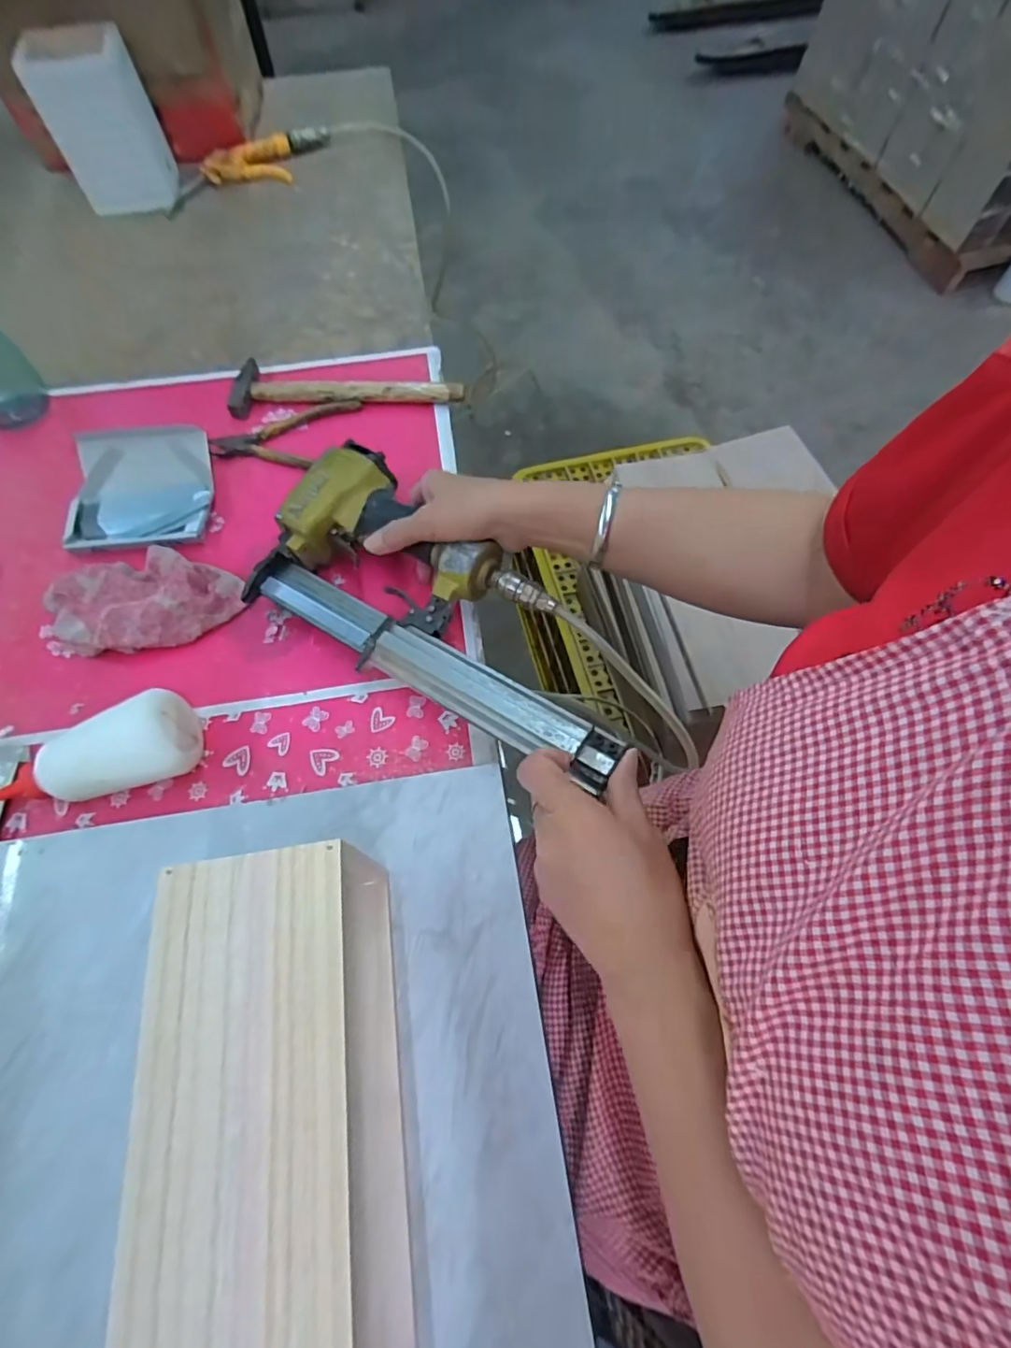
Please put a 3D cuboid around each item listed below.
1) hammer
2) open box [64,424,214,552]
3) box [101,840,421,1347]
[{"bbox_3d":[-0.170,-0.317,0.599,0.247,0.017,0.071,-2,64,2],"label":"hammer"},{"bbox_3d":[-0.353,-0.180,0.532,0.127,0.030,0.126,-8,64,-1],"label":"open box"},{"bbox_3d":[-0.097,0.264,0.247,0.086,0.129,0.341,-9,64,-2],"label":"box"}]

